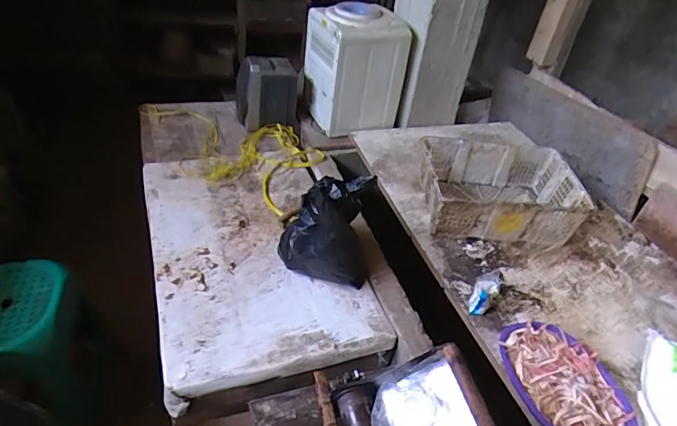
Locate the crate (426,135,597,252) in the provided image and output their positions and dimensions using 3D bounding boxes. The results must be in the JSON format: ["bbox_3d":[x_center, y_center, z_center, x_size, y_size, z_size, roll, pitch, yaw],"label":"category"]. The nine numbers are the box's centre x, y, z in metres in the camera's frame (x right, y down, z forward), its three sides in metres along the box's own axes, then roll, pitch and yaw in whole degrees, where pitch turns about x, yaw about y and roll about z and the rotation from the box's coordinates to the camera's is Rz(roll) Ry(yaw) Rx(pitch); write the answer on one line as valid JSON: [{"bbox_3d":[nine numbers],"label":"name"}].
[{"bbox_3d":[0.508,-0.065,1.505,0.482,0.169,0.370,7,39,-1],"label":"crate"}]

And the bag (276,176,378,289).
[{"bbox_3d":[-0.034,0.031,1.208,0.234,0.275,0.158,5,39,-5],"label":"bag"}]

